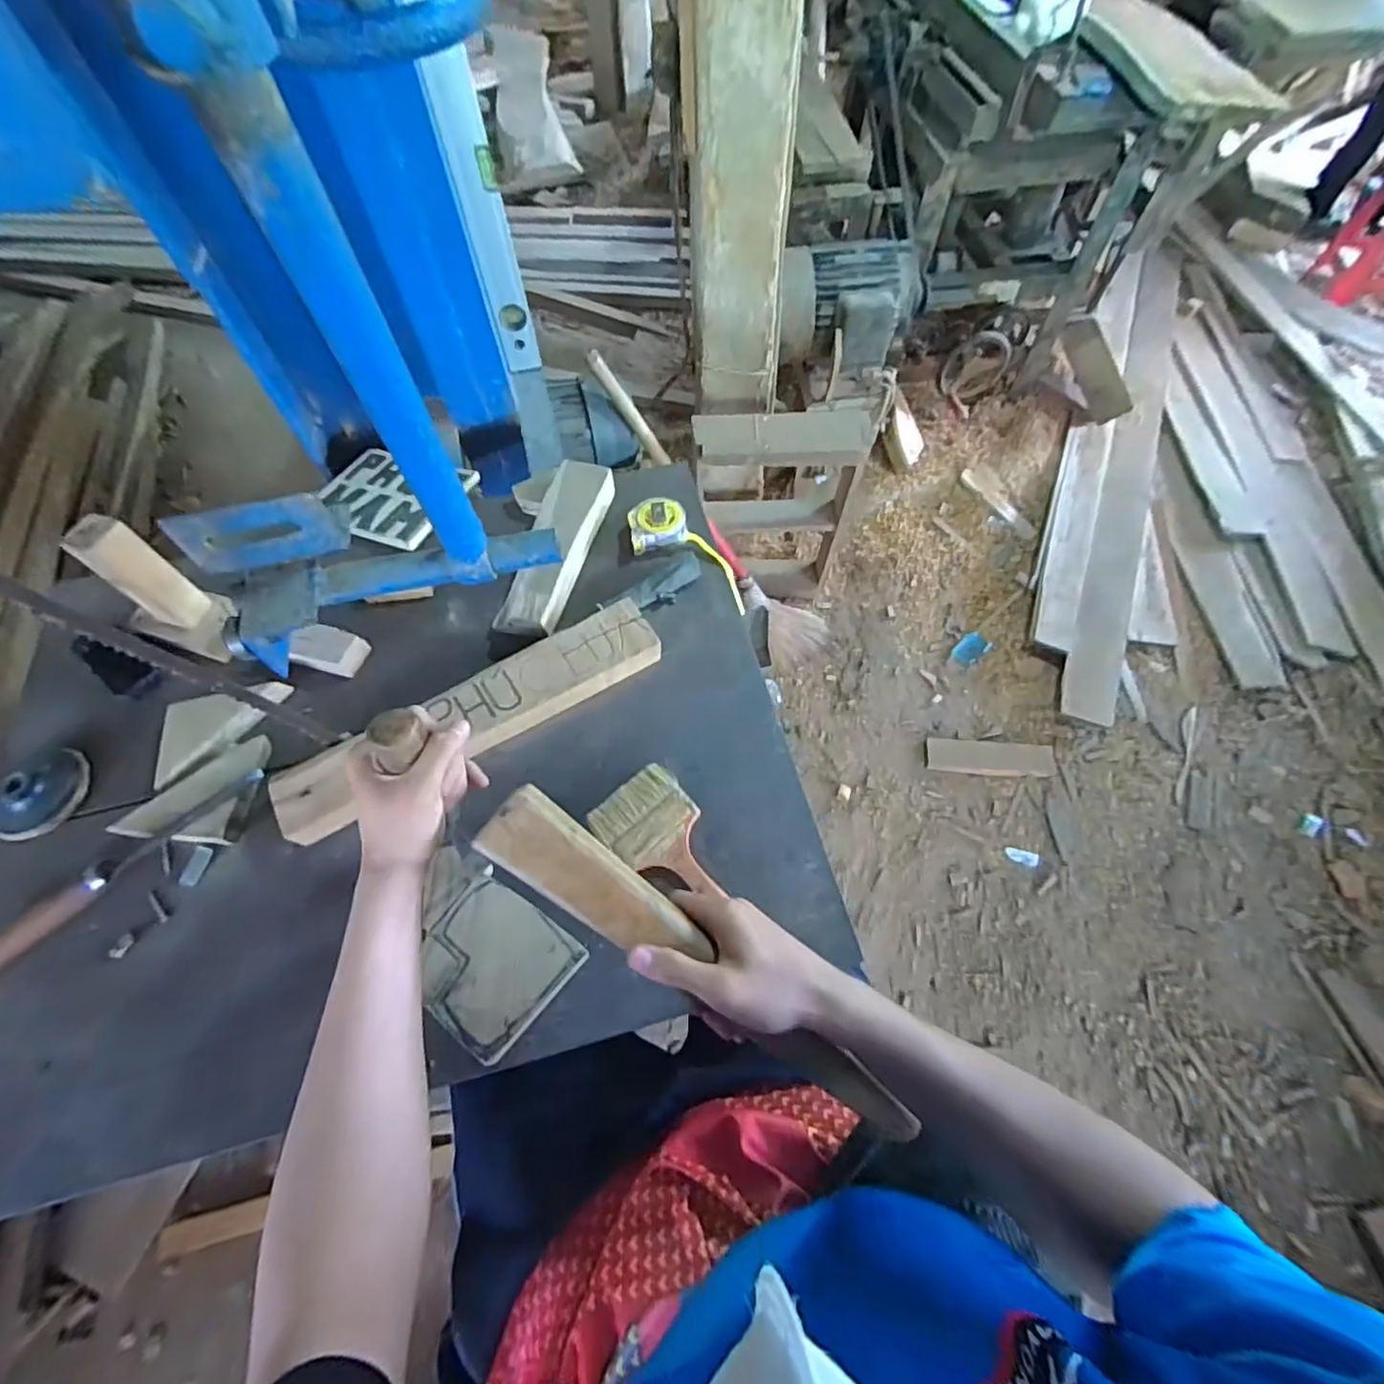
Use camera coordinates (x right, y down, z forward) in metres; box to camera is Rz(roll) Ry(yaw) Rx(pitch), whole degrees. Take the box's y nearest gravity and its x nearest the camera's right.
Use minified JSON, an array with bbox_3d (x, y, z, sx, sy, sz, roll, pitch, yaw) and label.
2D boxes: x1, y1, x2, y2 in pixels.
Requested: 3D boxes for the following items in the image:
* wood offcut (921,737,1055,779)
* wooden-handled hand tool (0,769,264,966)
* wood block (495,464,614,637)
[{"bbox_3d":[0.703,0.156,1.431,0.293,0.025,0.089,5,63,4],"label":"wood offcut"},{"bbox_3d":[-0.525,0.160,0.537,0.026,0.026,0.279,41,70,20],"label":"wooden-handled hand tool"},{"bbox_3d":[-0.161,-0.176,0.721,0.071,0.037,0.247,14,63,8],"label":"wood block"}]

